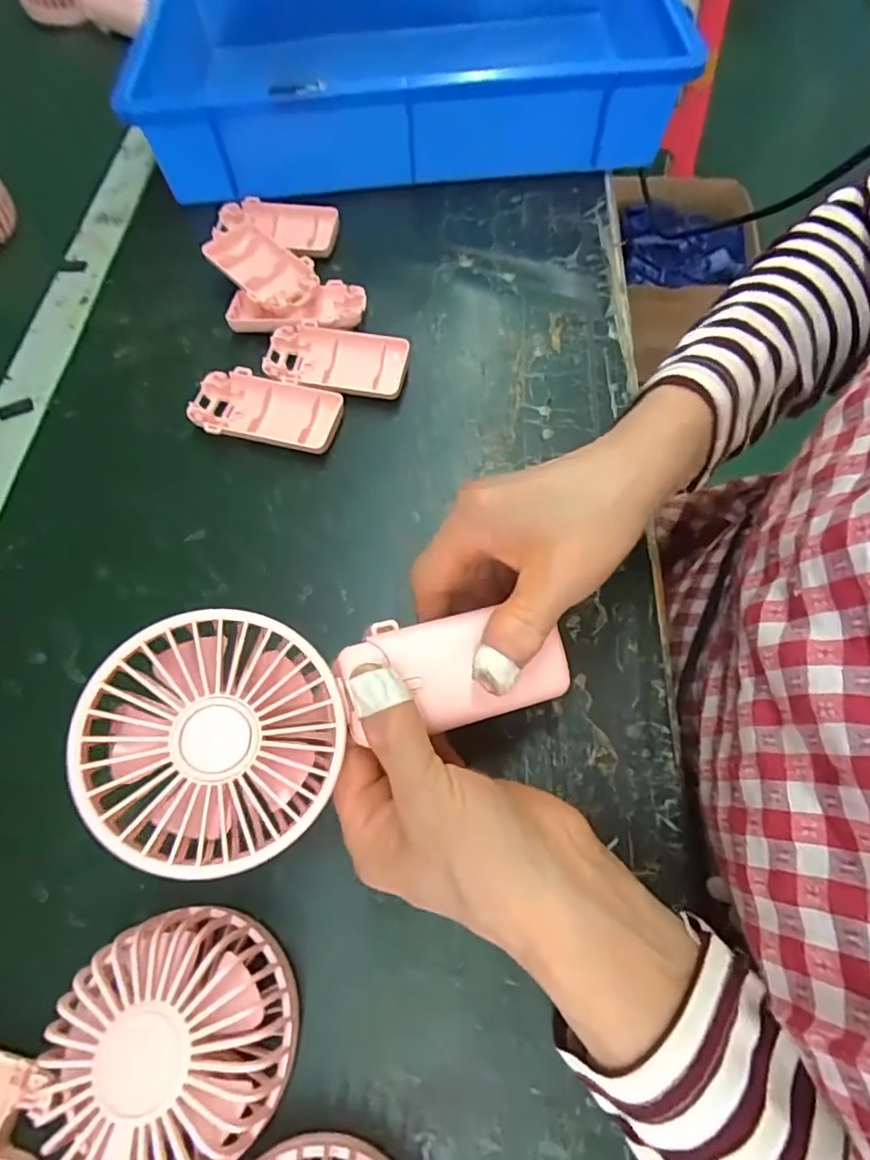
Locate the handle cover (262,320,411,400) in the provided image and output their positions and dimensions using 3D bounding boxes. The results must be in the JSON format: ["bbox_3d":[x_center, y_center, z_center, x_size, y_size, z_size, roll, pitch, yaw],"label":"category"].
[{"bbox_3d":[-0.067,-0.148,0.390,0.097,0.018,0.050,7,65,5],"label":"handle cover"}]

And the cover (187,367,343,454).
[{"bbox_3d":[-0.110,-0.109,0.374,0.099,0.017,0.049,13,66,8],"label":"cover"}]

